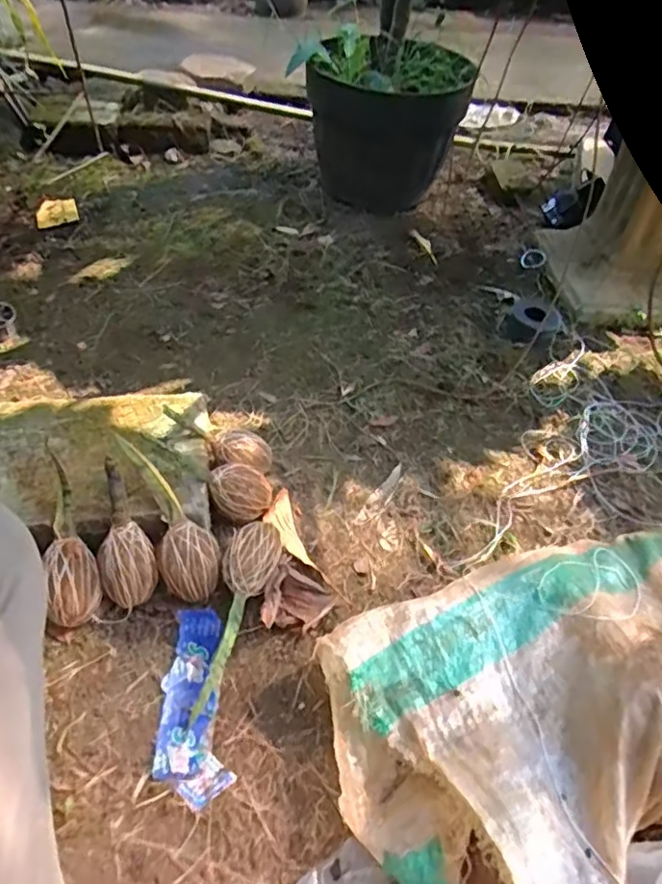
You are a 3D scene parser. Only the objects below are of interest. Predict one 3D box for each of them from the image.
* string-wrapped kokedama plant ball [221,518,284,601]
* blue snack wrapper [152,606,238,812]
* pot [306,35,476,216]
[{"bbox_3d":[-0.089,0.135,0.676,0.059,0.054,0.086,17,46,11],"label":"string-wrapped kokedama plant ball"},{"bbox_3d":[-0.138,0.252,0.586,0.068,0.021,0.177,-6,48,-12],"label":"blue snack wrapper"},{"bbox_3d":[0.104,-0.644,1.252,0.312,0.301,0.278,7,45,1],"label":"pot"}]

